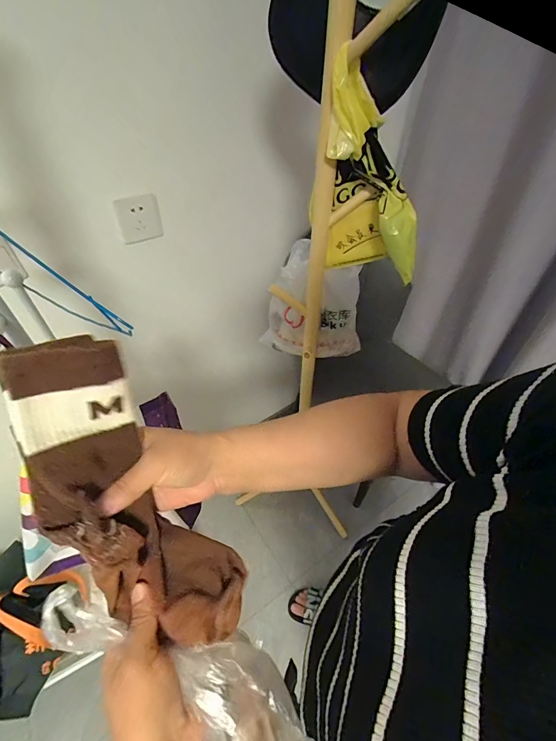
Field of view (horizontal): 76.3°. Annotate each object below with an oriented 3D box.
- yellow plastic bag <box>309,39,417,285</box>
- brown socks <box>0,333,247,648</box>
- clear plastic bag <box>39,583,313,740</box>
[{"bbox_3d":[0.153,-0.277,0.545,0.163,0.277,0.064,14,50,12],"label":"yellow plastic bag"},{"bbox_3d":[-0.121,0.096,0.276,0.094,0.251,0.055,-33,11,-25],"label":"brown socks"},{"bbox_3d":[-0.077,0.224,0.272,0.209,0.039,0.064,28,52,-2],"label":"clear plastic bag"}]

